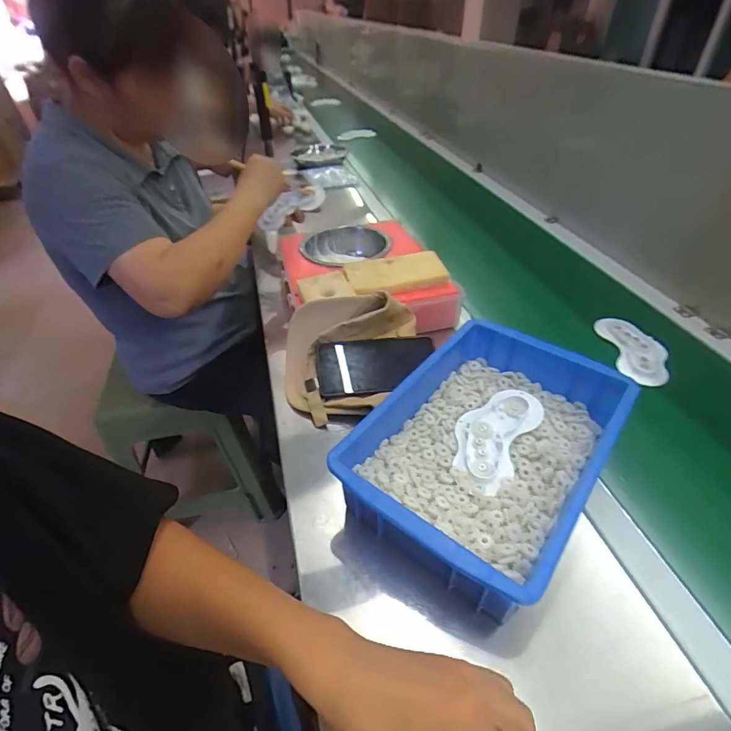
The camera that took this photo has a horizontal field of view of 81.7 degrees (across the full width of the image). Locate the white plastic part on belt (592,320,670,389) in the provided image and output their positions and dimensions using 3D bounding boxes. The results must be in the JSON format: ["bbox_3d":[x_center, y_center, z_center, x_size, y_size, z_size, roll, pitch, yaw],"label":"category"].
[{"bbox_3d":[0.397,-0.029,0.628,0.078,0.013,0.152,0,41,3],"label":"white plastic part on belt"}]

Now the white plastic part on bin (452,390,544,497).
[{"bbox_3d":[0.143,0.071,0.474,0.074,0.012,0.147,24,48,27],"label":"white plastic part on bin"}]

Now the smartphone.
[{"bbox_3d":[0.013,0.000,0.567,0.155,0.013,0.079,-4,61,-1],"label":"smartphone"}]

